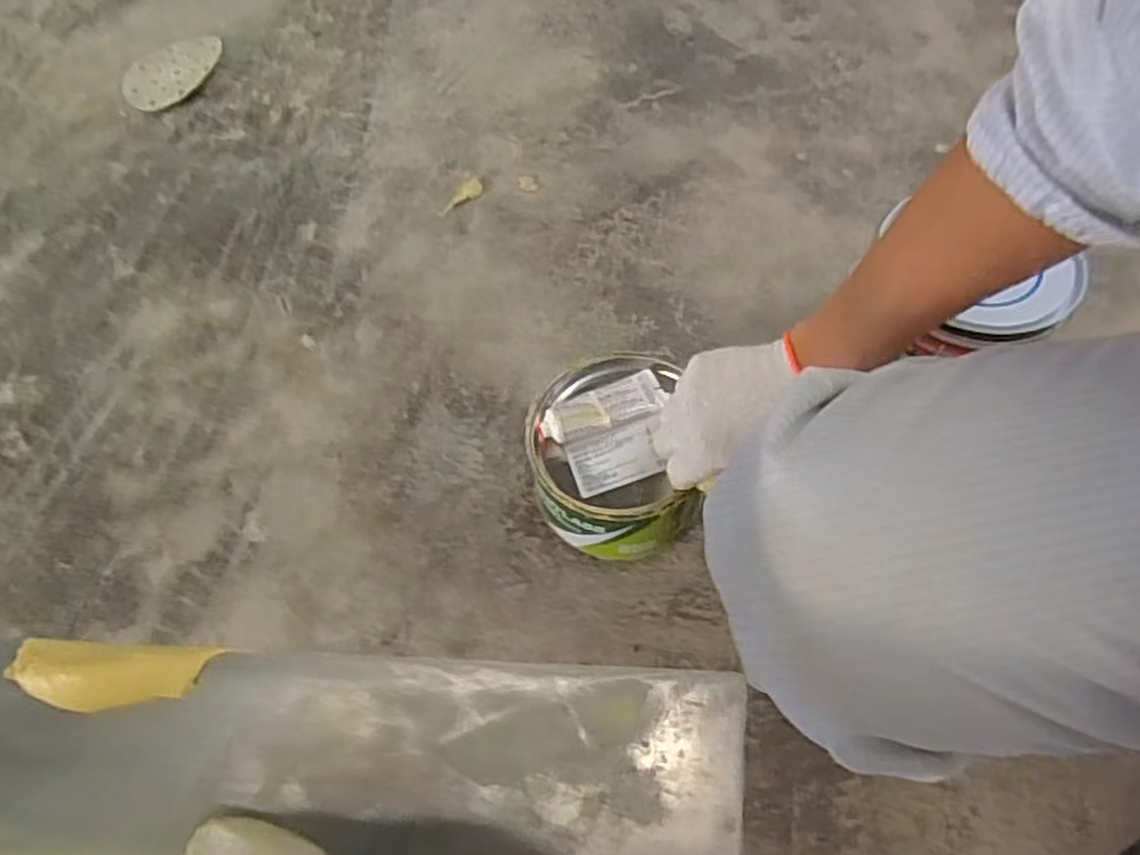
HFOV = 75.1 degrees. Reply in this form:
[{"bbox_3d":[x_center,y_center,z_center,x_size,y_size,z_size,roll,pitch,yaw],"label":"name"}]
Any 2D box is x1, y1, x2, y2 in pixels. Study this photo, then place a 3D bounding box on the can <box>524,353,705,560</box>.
[{"bbox_3d":[0.031,0.027,0.640,0.131,0.105,0.150,-6,62,0],"label":"can"}]

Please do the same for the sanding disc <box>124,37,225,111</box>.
[{"bbox_3d":[-0.525,-0.475,0.985,0.112,0.017,0.142,38,71,20],"label":"sanding disc"}]

